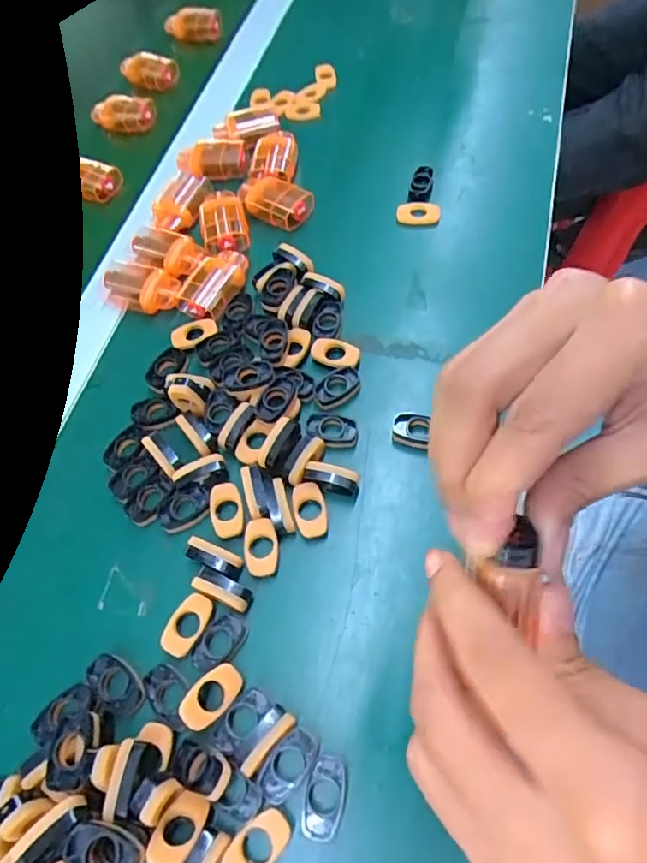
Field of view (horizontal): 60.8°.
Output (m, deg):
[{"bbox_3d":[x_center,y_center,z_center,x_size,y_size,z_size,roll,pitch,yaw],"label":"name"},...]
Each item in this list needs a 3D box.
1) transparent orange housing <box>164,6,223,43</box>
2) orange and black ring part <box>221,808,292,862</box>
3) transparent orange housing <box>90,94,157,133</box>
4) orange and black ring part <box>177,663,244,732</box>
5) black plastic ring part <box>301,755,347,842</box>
[{"bbox_3d":[-0.143,-0.445,0.601,0.072,0.032,0.022,16,62,26],"label":"transparent orange housing"},{"bbox_3d":[-0.030,0.185,0.246,0.032,0.005,0.019,-42,65,-16],"label":"orange and black ring part"},{"bbox_3d":[-0.192,-0.302,0.523,0.059,0.027,0.024,-8,61,2],"label":"transparent orange housing"},{"bbox_3d":[-0.055,0.131,0.273,0.019,0.013,0.032,38,69,19],"label":"orange and black ring part"},{"bbox_3d":[0.001,0.169,0.256,0.019,0.008,0.032,12,64,12],"label":"black plastic ring part"}]

